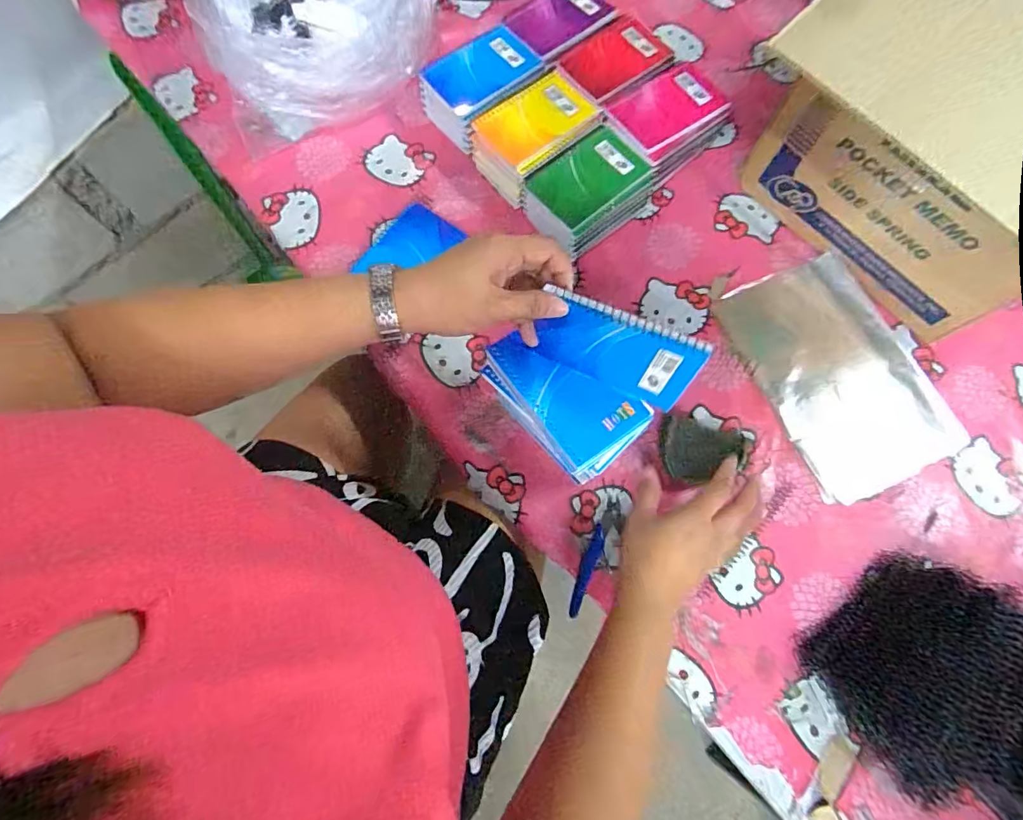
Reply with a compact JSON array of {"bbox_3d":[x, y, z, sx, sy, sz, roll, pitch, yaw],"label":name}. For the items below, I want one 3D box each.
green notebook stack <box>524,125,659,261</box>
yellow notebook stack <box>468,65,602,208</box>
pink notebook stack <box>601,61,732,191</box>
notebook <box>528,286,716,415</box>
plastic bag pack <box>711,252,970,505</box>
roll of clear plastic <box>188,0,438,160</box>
[{"bbox_3d":[0.086,-0.249,0.594,0.154,0.058,0.101,-42,79,-11],"label":"green notebook stack"},{"bbox_3d":[0.026,-0.326,0.609,0.147,0.054,0.097,-40,79,-12],"label":"yellow notebook stack"},{"bbox_3d":[0.186,-0.349,0.625,0.137,0.062,0.102,-38,78,-10],"label":"pink notebook stack"},{"bbox_3d":[0.082,-0.045,0.395,0.118,0.078,0.005,24,58,4],"label":"notebook"},{"bbox_3d":[0.360,-0.044,0.565,0.167,0.011,0.262,-22,76,-6],"label":"plastic bag pack"},{"bbox_3d":[-0.233,-0.484,0.609,0.283,0.153,0.228,-25,76,-7],"label":"roll of clear plastic"}]

